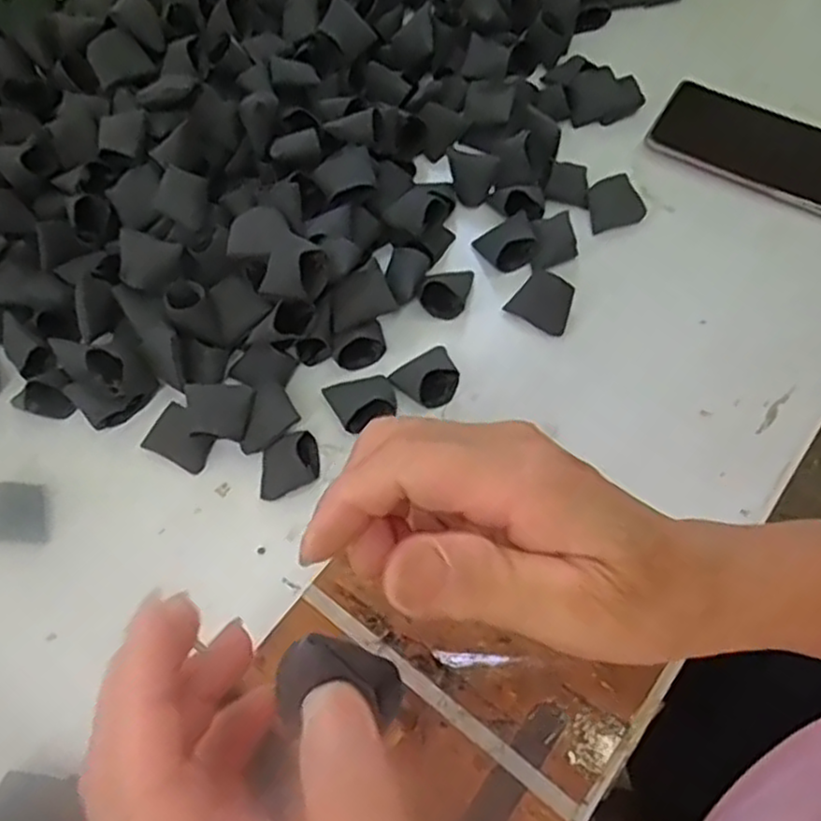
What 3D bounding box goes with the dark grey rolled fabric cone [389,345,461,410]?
[{"bbox_3d":[0.012,-0.024,0.467,0.042,0.016,0.040,-34,65,-13],"label":"dark grey rolled fabric cone"}]

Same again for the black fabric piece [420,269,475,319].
[{"bbox_3d":[0.027,-0.087,0.495,0.029,0.022,0.042,15,64,11],"label":"black fabric piece"}]

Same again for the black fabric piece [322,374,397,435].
[{"bbox_3d":[-0.032,-0.008,0.461,0.041,0.024,0.041,-2,62,3],"label":"black fabric piece"}]

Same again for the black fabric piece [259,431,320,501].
[{"bbox_3d":[-0.076,0.032,0.443,0.035,0.024,0.037,-11,62,-2],"label":"black fabric piece"}]

